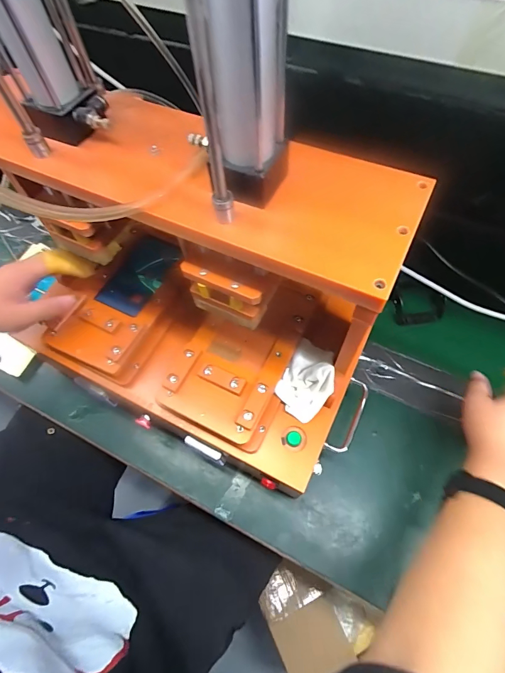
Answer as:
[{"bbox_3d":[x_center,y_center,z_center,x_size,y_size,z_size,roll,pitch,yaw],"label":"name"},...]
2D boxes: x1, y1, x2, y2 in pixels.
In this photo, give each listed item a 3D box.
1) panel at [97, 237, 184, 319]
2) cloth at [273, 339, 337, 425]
[{"bbox_3d":[-0.151,-0.086,0.492,0.074,0.011,0.123,23,69,18],"label":"panel"},{"bbox_3d":[0.067,0.049,0.417,0.057,0.037,0.087,26,65,16],"label":"cloth"}]

